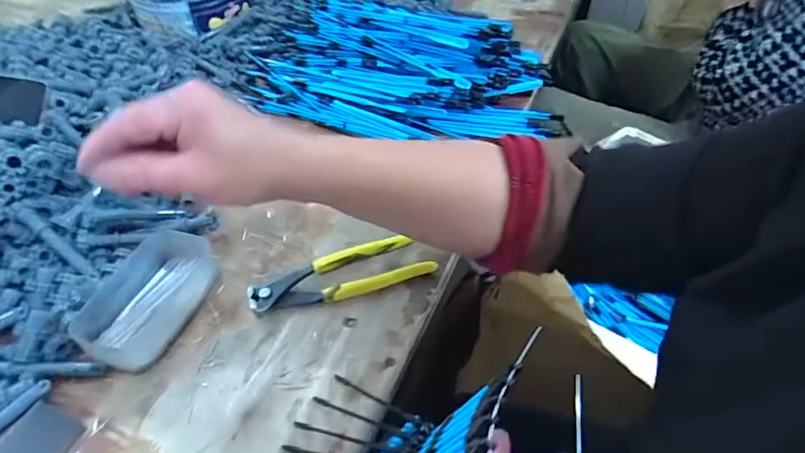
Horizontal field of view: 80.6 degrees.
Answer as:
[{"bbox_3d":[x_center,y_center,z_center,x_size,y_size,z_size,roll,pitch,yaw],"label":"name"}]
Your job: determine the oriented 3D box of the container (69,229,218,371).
[{"bbox_3d":[-0.216,0.055,0.410,0.076,0.026,0.134,10,47,10],"label":"container"}]

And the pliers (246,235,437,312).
[{"bbox_3d":[-0.055,0.045,0.426,0.159,0.015,0.049,-16,48,-15],"label":"pliers"}]

